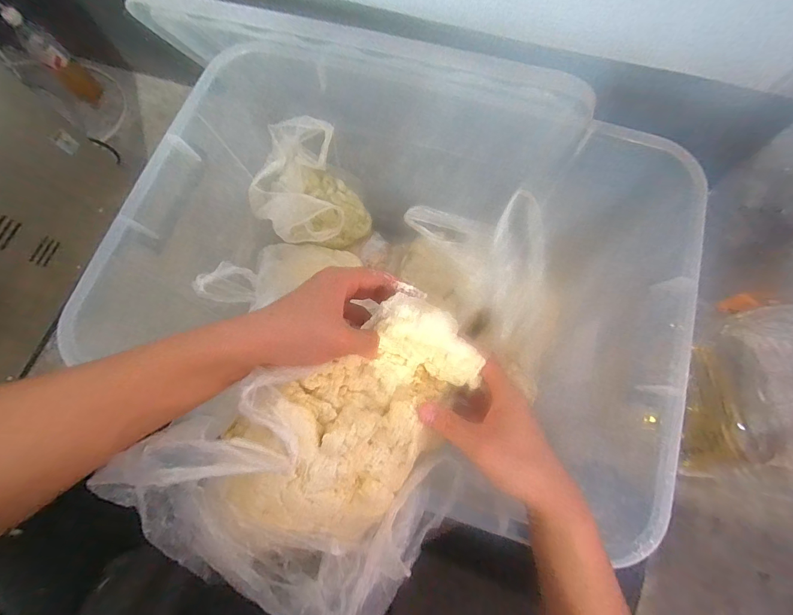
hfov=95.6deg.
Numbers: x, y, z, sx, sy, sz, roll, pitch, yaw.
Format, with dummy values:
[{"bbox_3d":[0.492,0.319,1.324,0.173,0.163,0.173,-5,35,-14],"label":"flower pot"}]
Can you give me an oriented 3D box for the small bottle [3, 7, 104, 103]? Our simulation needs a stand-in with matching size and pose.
[{"bbox_3d":[-0.847,-0.621,0.894,0.074,0.211,0.065,-43,78,-11],"label":"small bottle"}]

